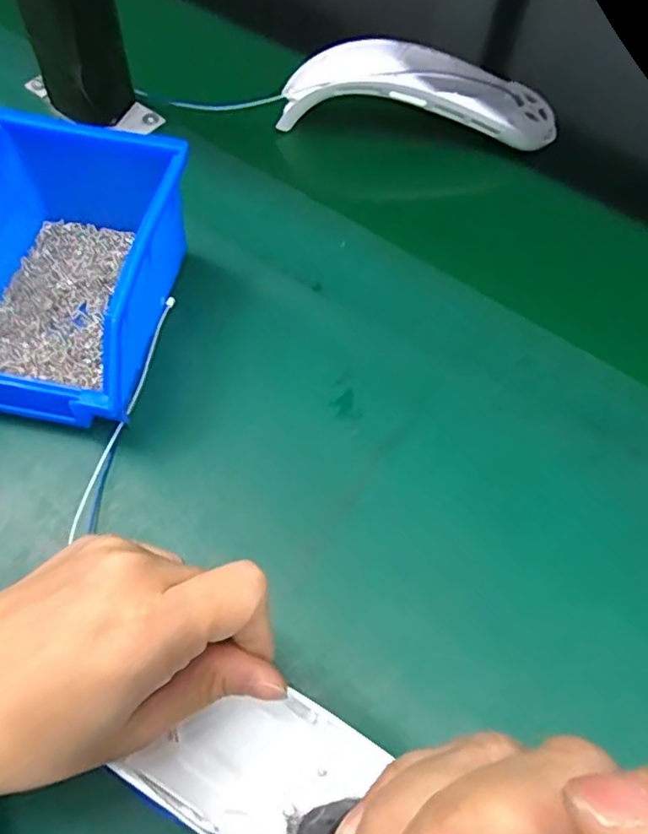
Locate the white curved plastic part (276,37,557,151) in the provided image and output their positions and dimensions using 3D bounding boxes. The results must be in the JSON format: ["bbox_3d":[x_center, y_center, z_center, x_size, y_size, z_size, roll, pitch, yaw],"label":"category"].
[{"bbox_3d":[0.070,-0.231,0.425,0.193,0.044,0.052,9,62,0],"label":"white curved plastic part"}]

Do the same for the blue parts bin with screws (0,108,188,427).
[{"bbox_3d":[-0.133,-0.077,0.308,0.108,0.076,0.155,12,62,2],"label":"blue parts bin with screws"}]

